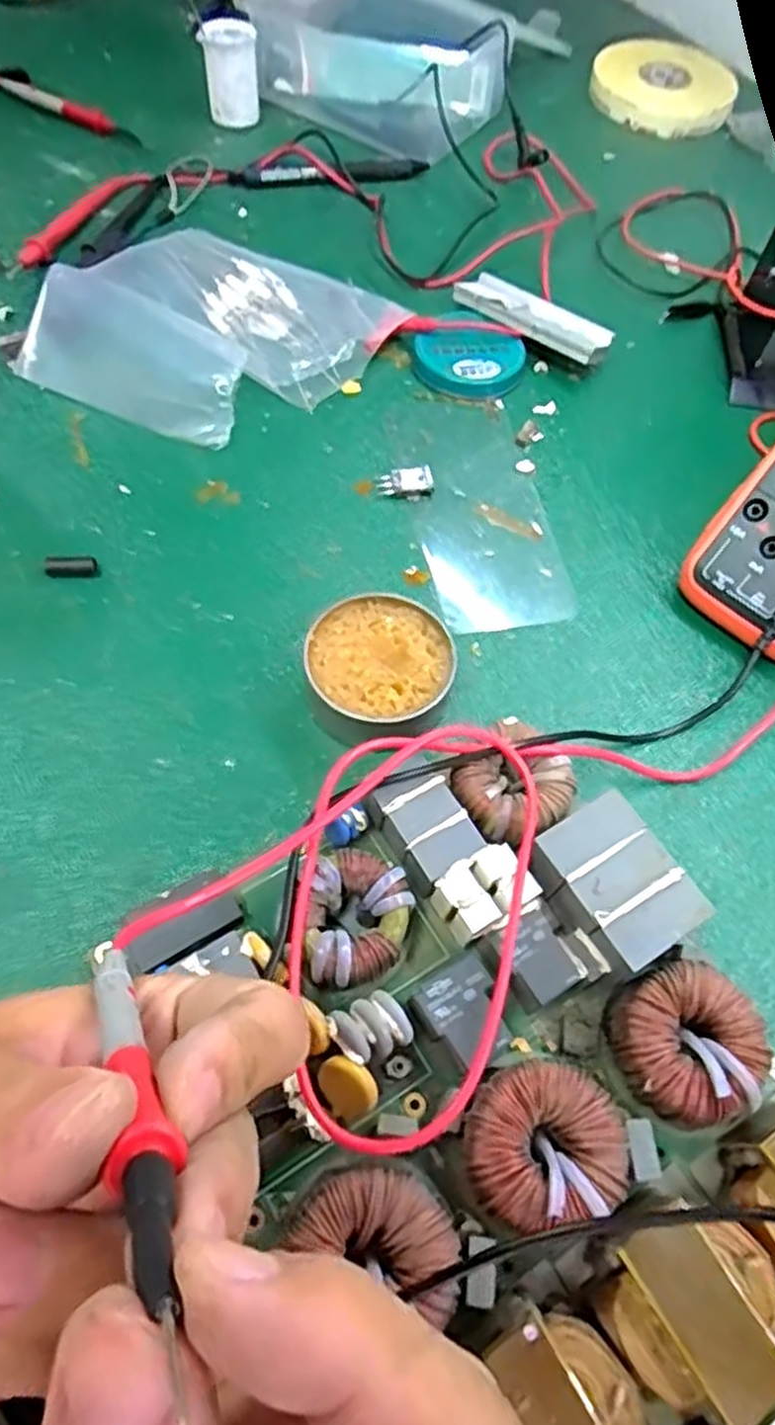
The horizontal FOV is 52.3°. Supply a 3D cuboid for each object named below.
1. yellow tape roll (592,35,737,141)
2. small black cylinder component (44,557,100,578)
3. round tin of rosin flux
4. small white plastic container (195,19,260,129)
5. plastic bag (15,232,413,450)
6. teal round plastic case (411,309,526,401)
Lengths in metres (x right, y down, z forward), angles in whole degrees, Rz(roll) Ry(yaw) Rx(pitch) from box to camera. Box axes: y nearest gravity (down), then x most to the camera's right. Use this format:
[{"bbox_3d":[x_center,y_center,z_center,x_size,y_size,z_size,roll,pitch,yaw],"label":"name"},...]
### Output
[{"bbox_3d":[0.218,-0.496,0.626,0.110,0.026,0.110,2,61,-3],"label":"yellow tape roll"},{"bbox_3d":[-0.149,-0.069,0.372,0.026,0.007,0.010,4,61,-2],"label":"small black cylinder component"},{"bbox_3d":[-0.003,-0.015,0.344,0.060,0.029,0.066,2,61,-3],"label":"round tin of rosin flux"},{"bbox_3d":[-0.111,-0.453,0.560,0.036,0.057,0.029,-2,62,-5],"label":"small white plastic container"},{"bbox_3d":[-0.096,-0.220,0.447,0.168,0.032,0.154,24,63,9],"label":"plastic bag"},{"bbox_3d":[0.046,-0.207,0.456,0.061,0.015,0.056,2,61,-3],"label":"teal round plastic case"}]

